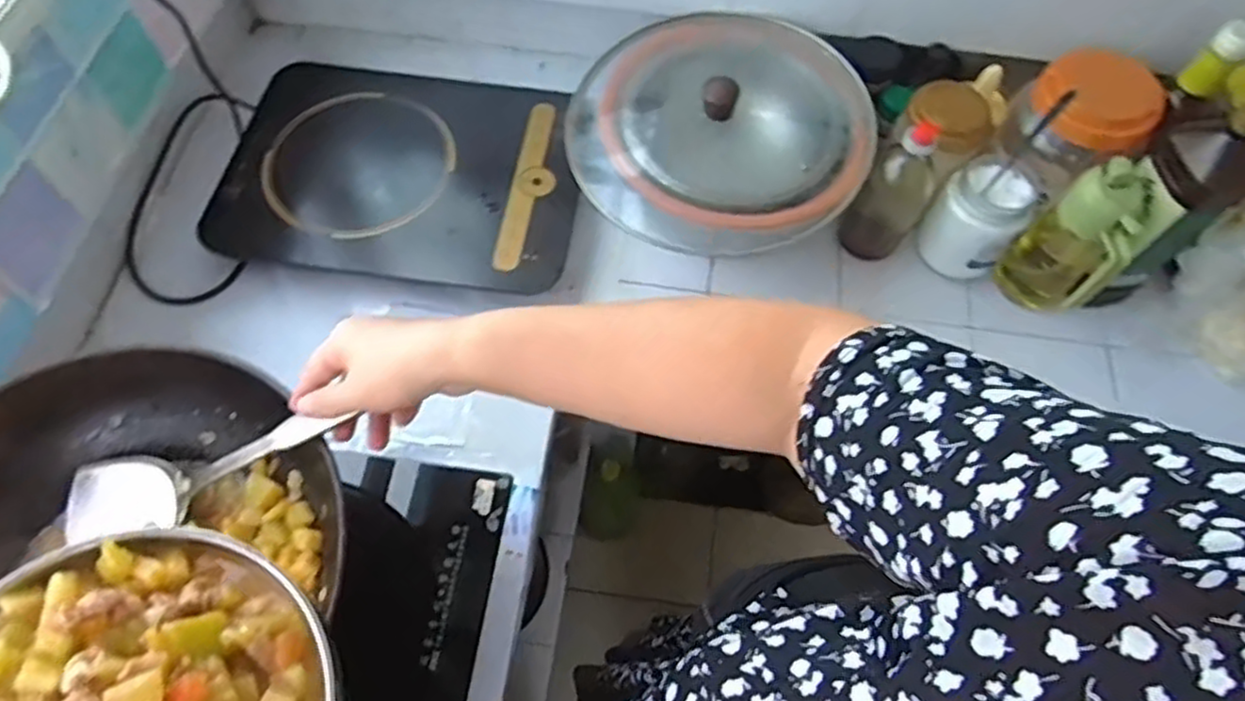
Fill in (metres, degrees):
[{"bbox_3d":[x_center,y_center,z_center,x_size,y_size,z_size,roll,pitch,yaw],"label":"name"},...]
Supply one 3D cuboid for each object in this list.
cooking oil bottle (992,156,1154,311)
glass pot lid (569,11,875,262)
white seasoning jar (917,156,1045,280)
[{"bbox_3d":[0.474,-0.113,0.769,0.069,0.172,0.098,-40,67,-17],"label":"cooking oil bottle"},{"bbox_3d":[0.101,-0.245,0.779,0.317,0.071,0.283,2,62,4],"label":"glass pot lid"},{"bbox_3d":[0.393,-0.147,0.804,0.088,0.100,0.096,39,70,21],"label":"white seasoning jar"}]

